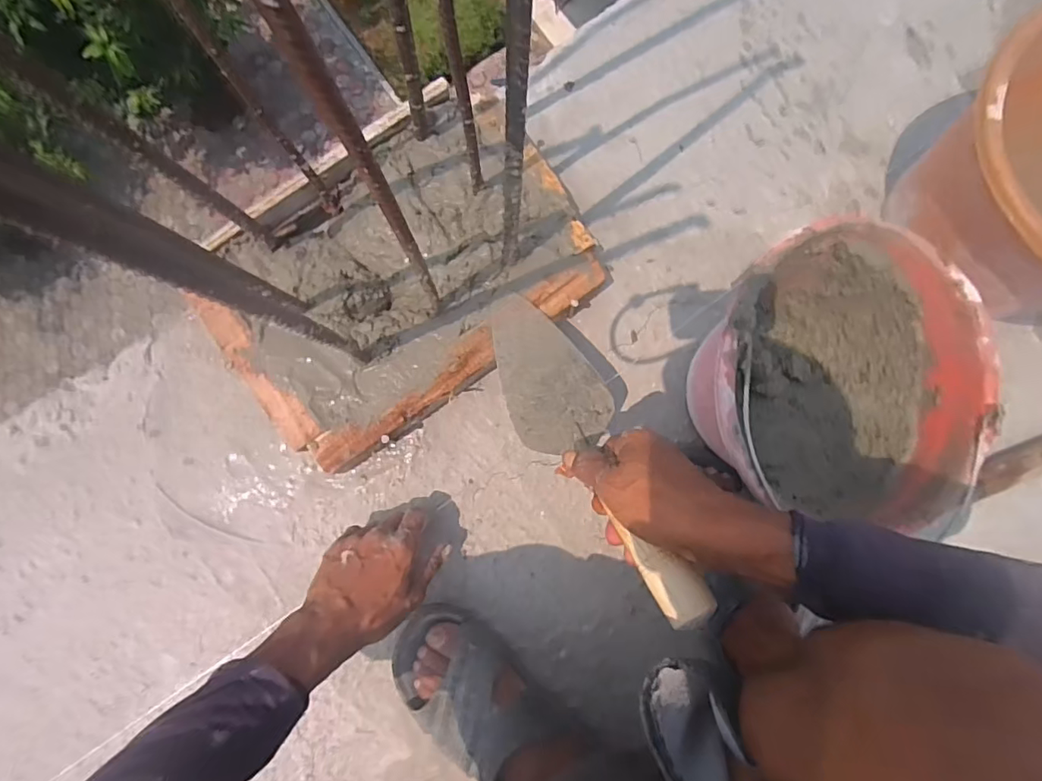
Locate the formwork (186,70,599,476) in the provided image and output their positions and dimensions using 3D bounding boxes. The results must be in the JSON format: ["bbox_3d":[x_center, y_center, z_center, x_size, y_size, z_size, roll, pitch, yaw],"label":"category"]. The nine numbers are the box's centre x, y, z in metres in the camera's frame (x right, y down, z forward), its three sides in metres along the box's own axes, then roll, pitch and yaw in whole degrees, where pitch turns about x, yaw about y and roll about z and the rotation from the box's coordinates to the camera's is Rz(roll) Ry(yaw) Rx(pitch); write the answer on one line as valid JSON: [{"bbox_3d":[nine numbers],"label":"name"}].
[{"bbox_3d":[-0.109,-0.107,0.519,0.361,0.067,0.232,-35,89,-5],"label":"formwork"}]

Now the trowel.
[{"bbox_3d":[0.049,0.035,0.430,0.085,0.048,0.316,-25,52,-5],"label":"trowel"}]

